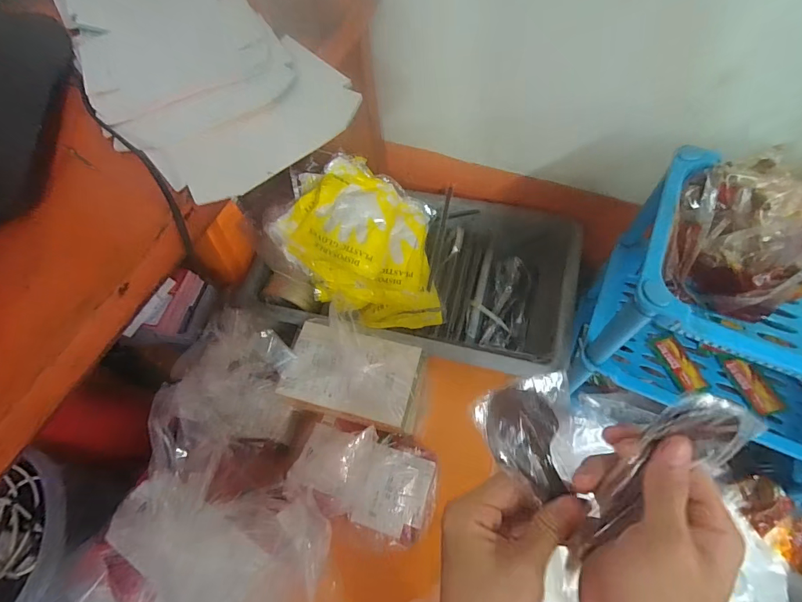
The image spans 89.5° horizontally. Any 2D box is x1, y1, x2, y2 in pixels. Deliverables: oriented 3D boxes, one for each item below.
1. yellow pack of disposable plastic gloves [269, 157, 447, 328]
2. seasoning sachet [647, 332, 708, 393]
[{"bbox_3d":[-0.048,-0.089,0.655,0.274,0.070,0.232,24,66,-6],"label":"yellow pack of disposable plastic gloves"},{"bbox_3d":[0.332,0.074,0.482,0.036,0.009,0.073,-16,61,-5],"label":"seasoning sachet"}]

